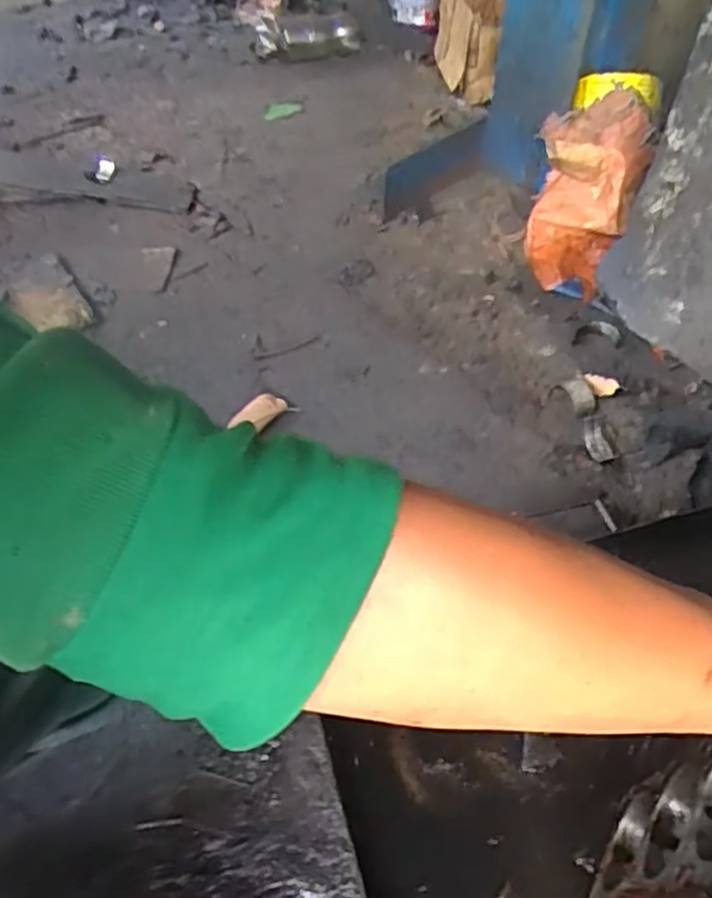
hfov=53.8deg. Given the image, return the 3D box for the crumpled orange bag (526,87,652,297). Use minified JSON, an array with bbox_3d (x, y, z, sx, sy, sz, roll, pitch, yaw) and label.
[{"bbox_3d":[0.390,-0.435,1.217,0.179,0.230,0.280,15,56,11],"label":"crumpled orange bag"}]

